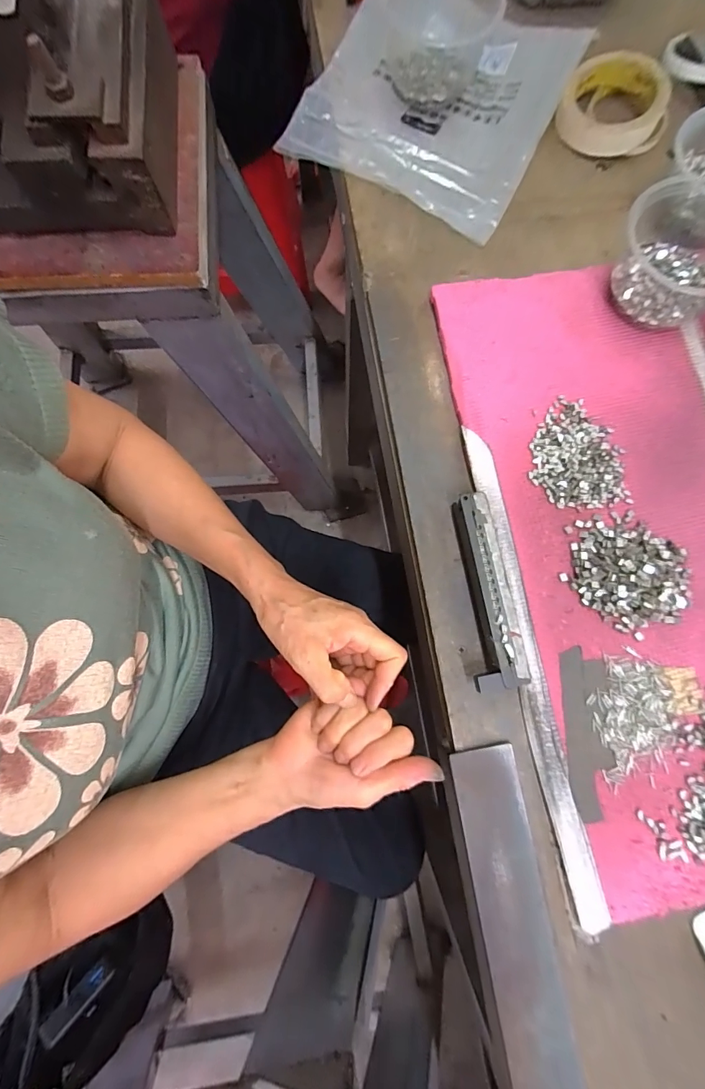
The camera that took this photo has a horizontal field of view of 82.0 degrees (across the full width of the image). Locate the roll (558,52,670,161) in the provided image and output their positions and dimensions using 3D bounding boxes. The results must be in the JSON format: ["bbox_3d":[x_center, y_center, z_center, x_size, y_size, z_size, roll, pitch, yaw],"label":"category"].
[{"bbox_3d":[0.262,-0.444,0.413,0.096,0.033,0.094,0,80,0],"label":"roll"}]

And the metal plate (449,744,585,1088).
[{"bbox_3d":[0.119,0.279,0.293,0.051,0.009,0.246,-8,80,-6],"label":"metal plate"}]

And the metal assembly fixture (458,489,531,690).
[{"bbox_3d":[0.106,0.035,0.322,0.028,0.026,0.147,-9,80,-1],"label":"metal assembly fixture"}]

